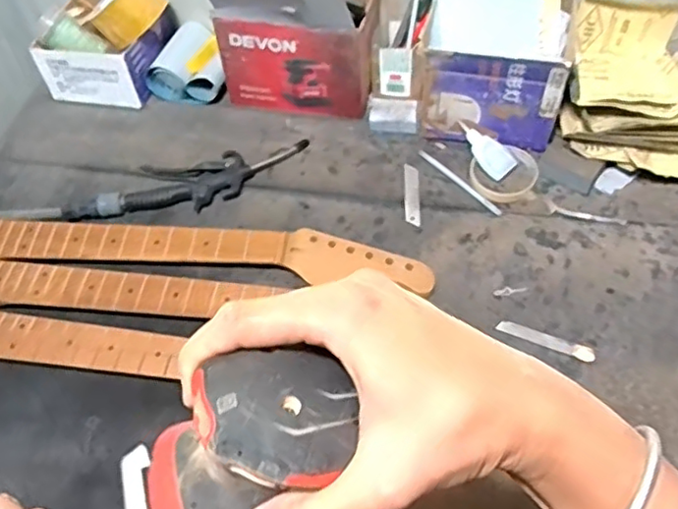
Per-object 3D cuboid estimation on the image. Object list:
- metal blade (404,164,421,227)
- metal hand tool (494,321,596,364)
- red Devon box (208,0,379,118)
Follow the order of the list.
[{"bbox_3d":[0.095,-0.078,0.805,0.020,0.004,0.098,0,56,4],"label":"metal blade"},{"bbox_3d":[0.226,0.094,0.681,0.104,0.005,0.016,20,60,17],"label":"metal hand tool"},{"bbox_3d":[-0.055,-0.296,0.832,0.199,0.210,0.106,6,57,8],"label":"red Devon box"}]

